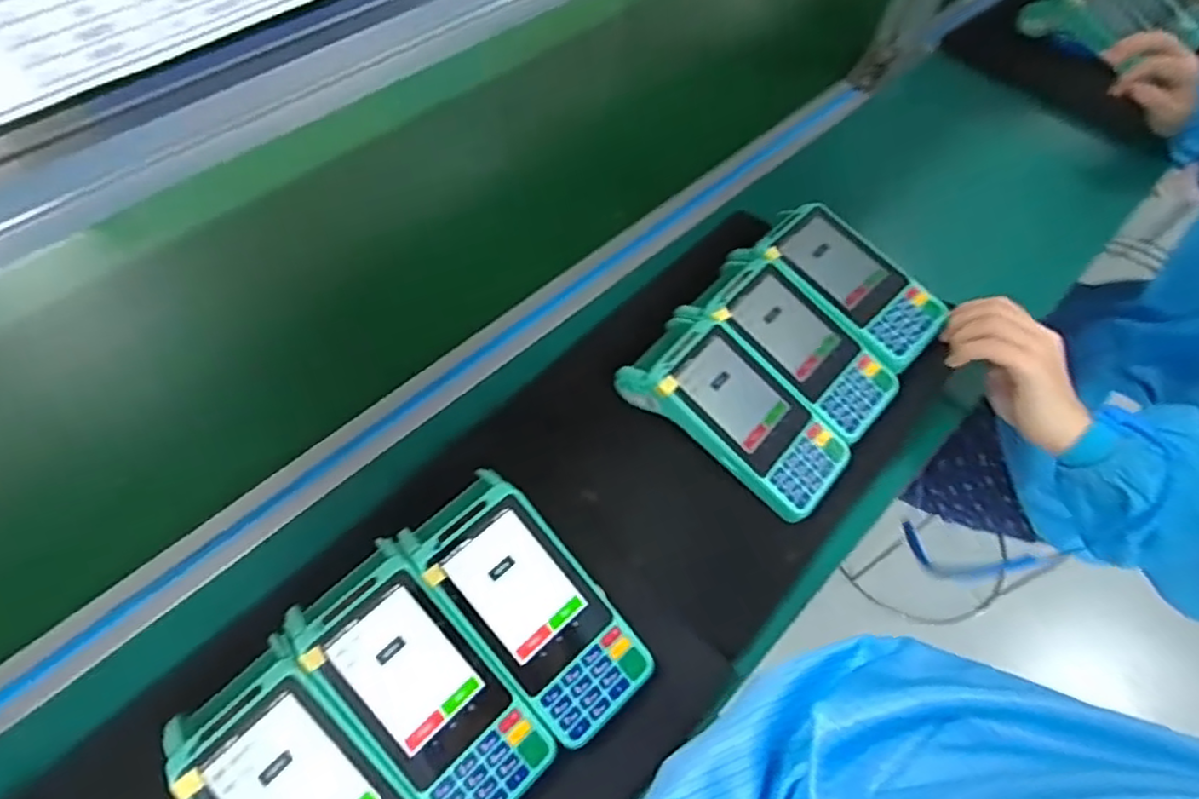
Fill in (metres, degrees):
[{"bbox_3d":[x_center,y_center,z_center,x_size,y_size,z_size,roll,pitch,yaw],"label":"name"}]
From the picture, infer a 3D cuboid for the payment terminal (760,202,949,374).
[{"bbox_3d":[0.208,-0.099,0.539,0.069,0.035,0.157,-36,68,-23],"label":"payment terminal"}]

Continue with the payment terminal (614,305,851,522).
[{"bbox_3d":[0.102,0.007,0.490,0.170,0.054,0.085,41,64,19],"label":"payment terminal"}]

